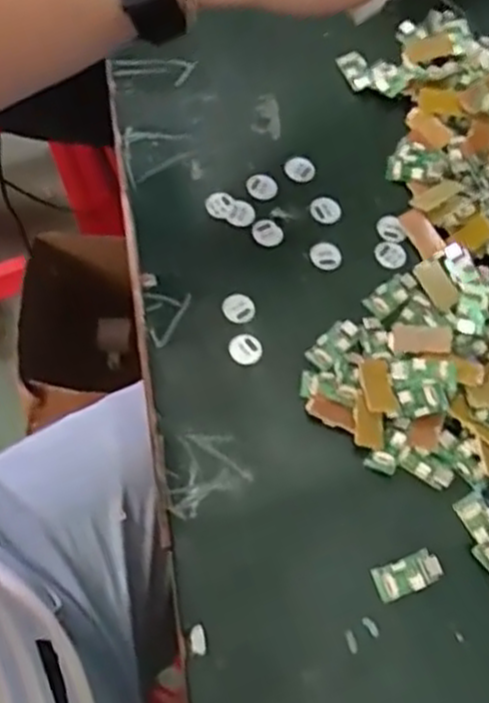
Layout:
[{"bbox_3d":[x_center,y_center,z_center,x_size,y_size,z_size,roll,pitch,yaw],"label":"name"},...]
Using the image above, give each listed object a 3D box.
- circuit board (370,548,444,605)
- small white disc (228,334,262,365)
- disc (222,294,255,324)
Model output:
[{"bbox_3d":[0.079,0.108,0.356,0.032,0.004,0.017,-20,70,-9],"label":"circuit board"},{"bbox_3d":[0.000,-0.002,0.398,0.018,0.004,0.018,0,68,-1],"label":"small white disc"},{"bbox_3d":[-0.003,-0.024,0.411,0.018,0.004,0.017,0,68,-1],"label":"disc"}]

